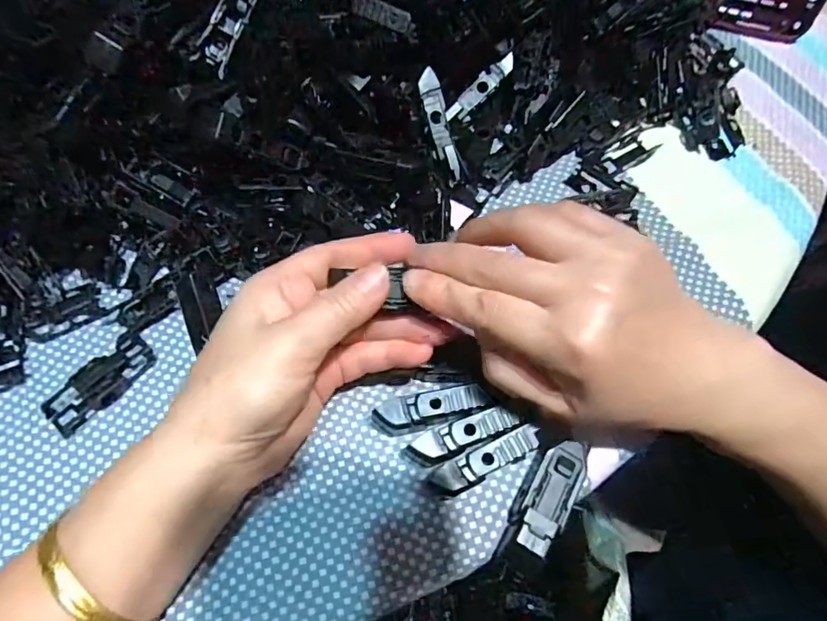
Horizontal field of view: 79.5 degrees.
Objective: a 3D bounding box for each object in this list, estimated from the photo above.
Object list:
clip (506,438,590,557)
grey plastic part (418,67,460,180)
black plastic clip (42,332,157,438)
[{"bbox_3d":[0.063,0.085,0.231,0.023,0.013,0.052,29,67,13],"label":"clip"},{"bbox_3d":[0.016,-0.109,0.293,0.012,0.004,0.062,-19,100,-9],"label":"grey plastic part"},{"bbox_3d":[-0.162,0.037,0.257,0.023,0.004,0.056,41,70,1],"label":"black plastic clip"}]

